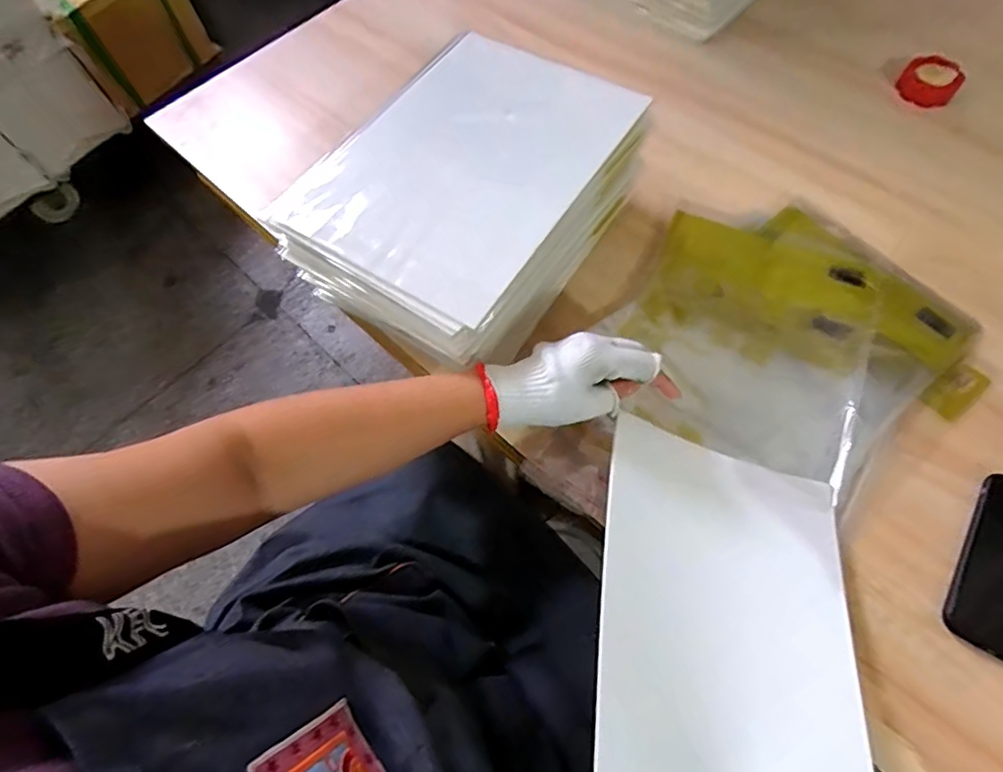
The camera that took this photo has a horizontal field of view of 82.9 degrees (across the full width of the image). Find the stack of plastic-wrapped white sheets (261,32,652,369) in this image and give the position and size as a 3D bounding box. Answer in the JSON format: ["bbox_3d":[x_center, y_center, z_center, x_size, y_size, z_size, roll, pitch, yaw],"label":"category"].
[{"bbox_3d":[-0.035,-0.174,0.552,0.229,0.139,0.301,30,70,16],"label":"stack of plastic-wrapped white sheets"}]

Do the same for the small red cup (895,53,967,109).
[{"bbox_3d":[0.515,-0.368,0.682,0.065,0.030,0.061,36,72,18],"label":"small red cup"}]

